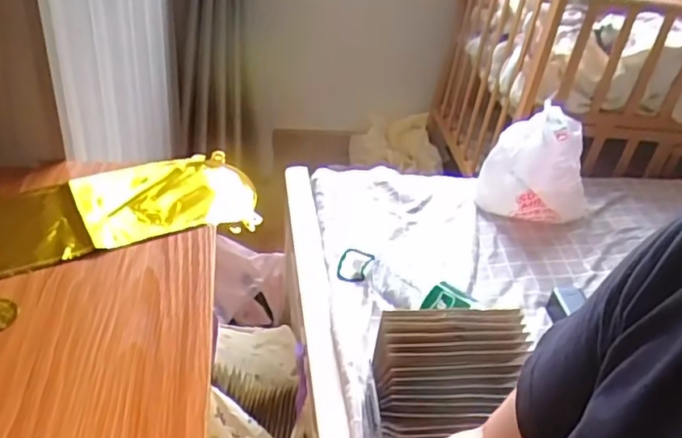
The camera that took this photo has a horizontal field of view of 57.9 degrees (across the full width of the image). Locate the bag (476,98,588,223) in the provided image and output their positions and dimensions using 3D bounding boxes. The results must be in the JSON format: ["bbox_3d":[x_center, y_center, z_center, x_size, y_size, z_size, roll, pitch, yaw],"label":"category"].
[{"bbox_3d":[0.416,-0.111,1.286,0.242,0.204,0.121,-8,38,-20],"label":"bag"}]

